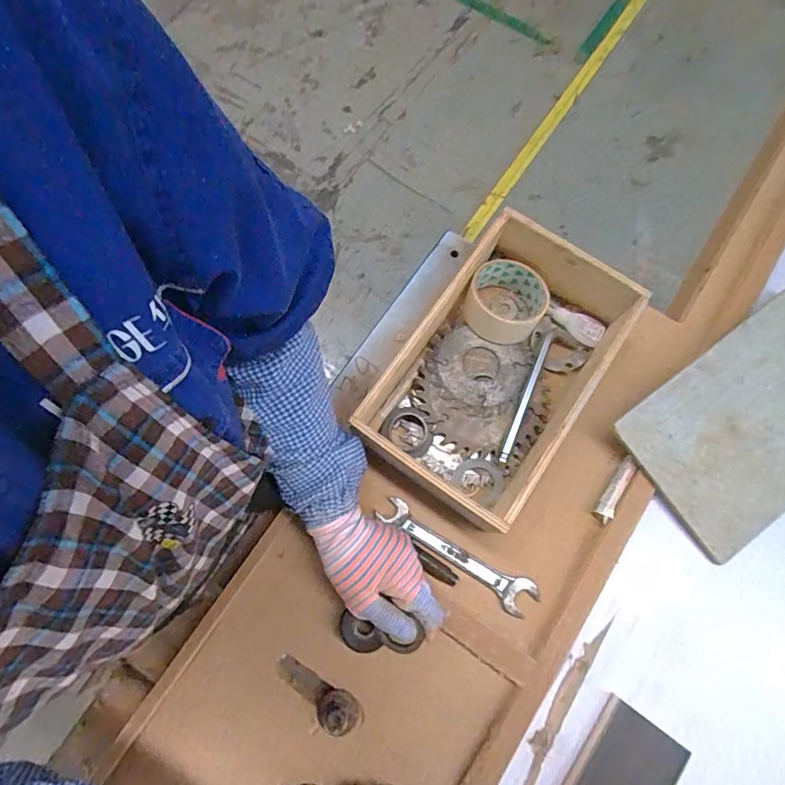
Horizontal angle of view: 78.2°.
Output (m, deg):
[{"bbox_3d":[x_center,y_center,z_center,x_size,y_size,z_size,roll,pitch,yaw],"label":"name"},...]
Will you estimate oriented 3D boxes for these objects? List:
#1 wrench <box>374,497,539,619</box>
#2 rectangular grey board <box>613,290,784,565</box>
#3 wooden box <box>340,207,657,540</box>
[{"bbox_3d":[0.065,0.163,0.486,0.173,0.010,0.034,32,77,10],"label":"wrench"},{"bbox_3d":[0.383,0.021,0.500,0.277,0.011,0.163,-36,82,-6],"label":"rectangular grey board"},{"bbox_3d":[0.112,-0.031,0.502,0.173,0.081,0.297,34,77,10],"label":"wooden box"}]

